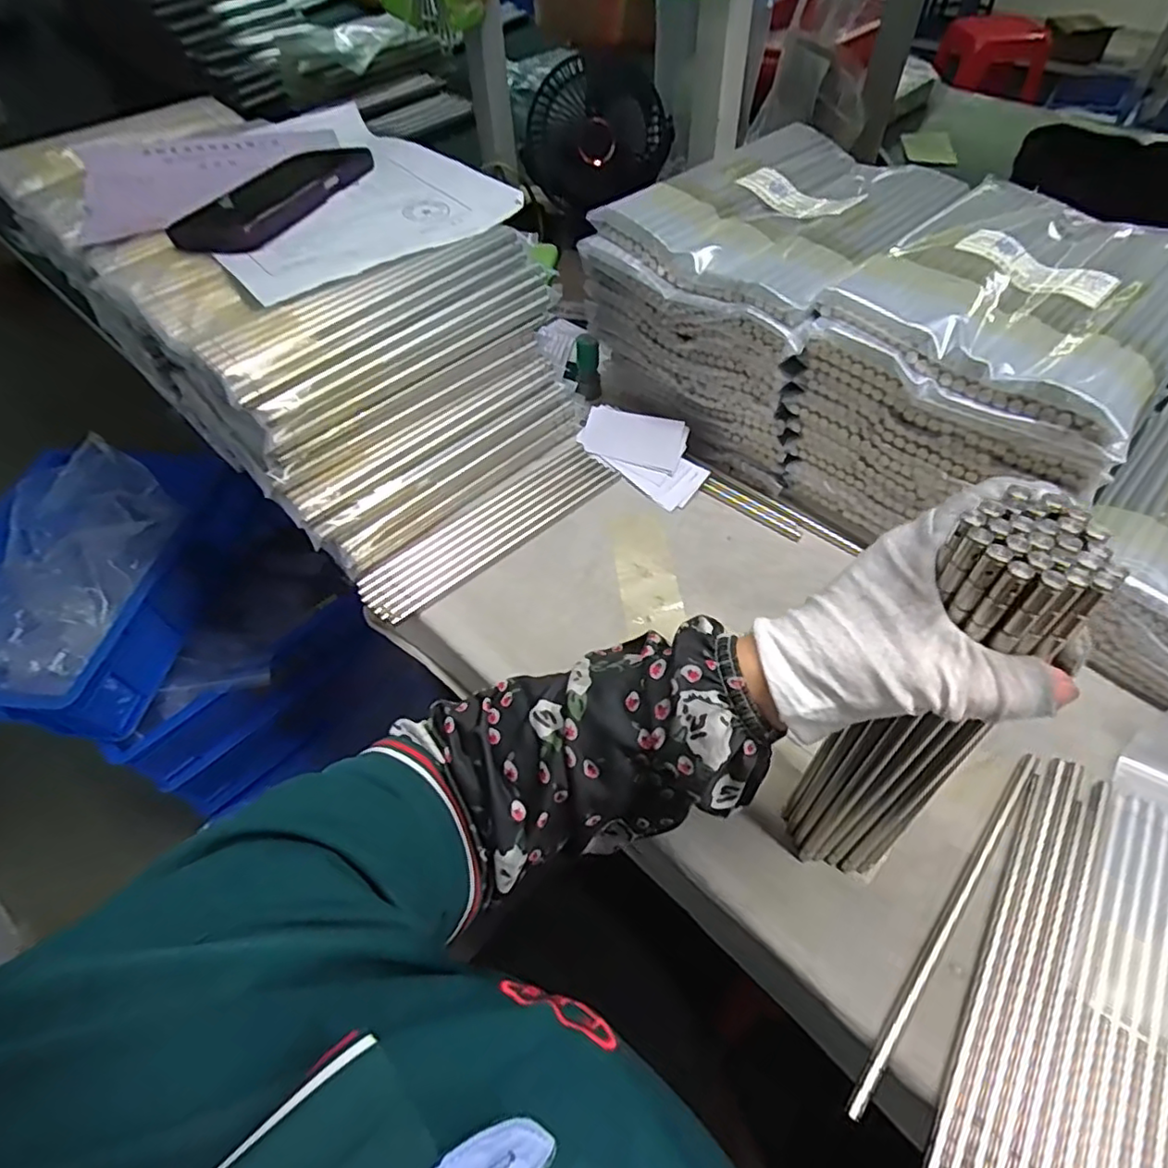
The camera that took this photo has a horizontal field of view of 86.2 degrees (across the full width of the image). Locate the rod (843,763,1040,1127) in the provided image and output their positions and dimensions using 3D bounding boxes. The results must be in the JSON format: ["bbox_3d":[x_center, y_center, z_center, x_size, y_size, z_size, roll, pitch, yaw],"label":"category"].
[{"bbox_3d":[0.202,0.177,0.339,0.009,0.007,0.228,35,63,26],"label":"rod"}]

